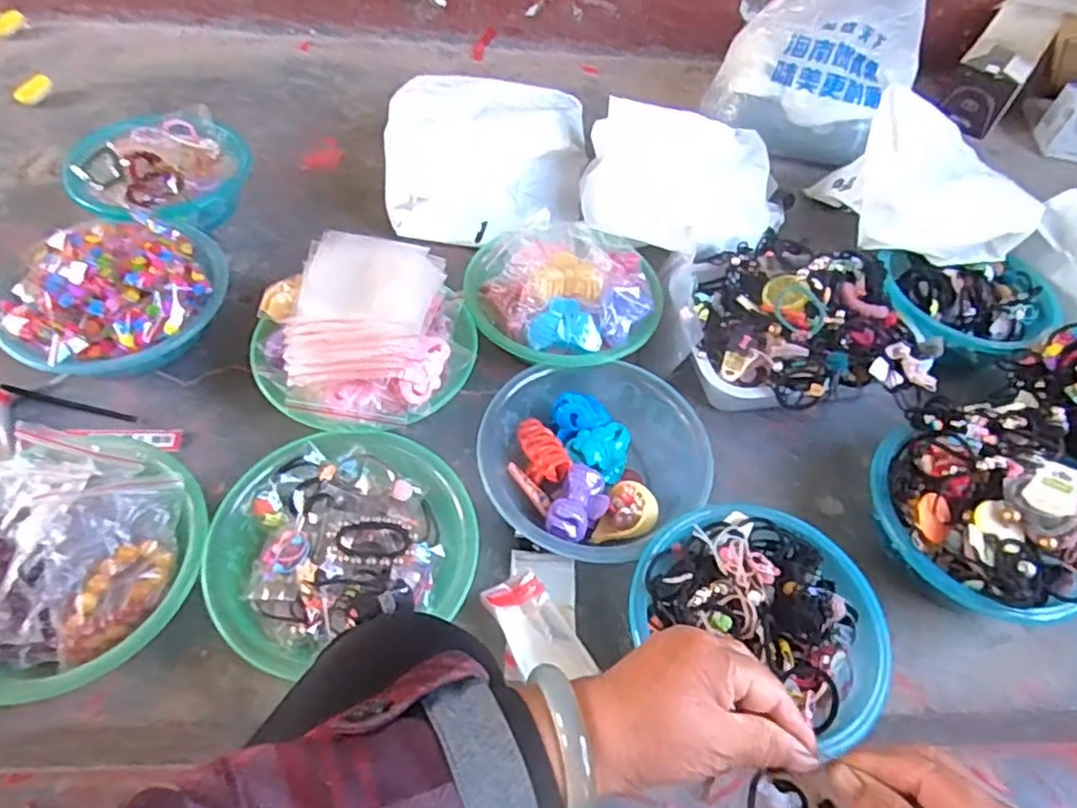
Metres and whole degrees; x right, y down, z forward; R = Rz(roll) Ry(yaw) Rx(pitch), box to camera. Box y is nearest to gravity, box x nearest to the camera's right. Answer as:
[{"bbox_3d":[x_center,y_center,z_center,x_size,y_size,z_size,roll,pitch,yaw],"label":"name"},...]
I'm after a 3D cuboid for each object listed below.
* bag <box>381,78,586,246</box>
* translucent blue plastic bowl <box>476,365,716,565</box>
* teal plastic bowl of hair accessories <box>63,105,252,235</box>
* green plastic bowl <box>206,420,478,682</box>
[{"bbox_3d":[-0.079,-0.364,0.996,0.290,0.092,0.315,6,54,-1],"label":"bag"},{"bbox_3d":[0.052,0.059,0.731,0.213,0.078,0.218,3,54,-3],"label":"translucent blue plastic bowl"},{"bbox_3d":[-0.492,-0.305,0.903,0.197,0.100,0.209,3,54,-3],"label":"teal plastic bowl of hair accessories"},{"bbox_3d":[-0.185,0.132,0.646,0.236,0.058,0.217,-16,57,-16],"label":"green plastic bowl"}]

